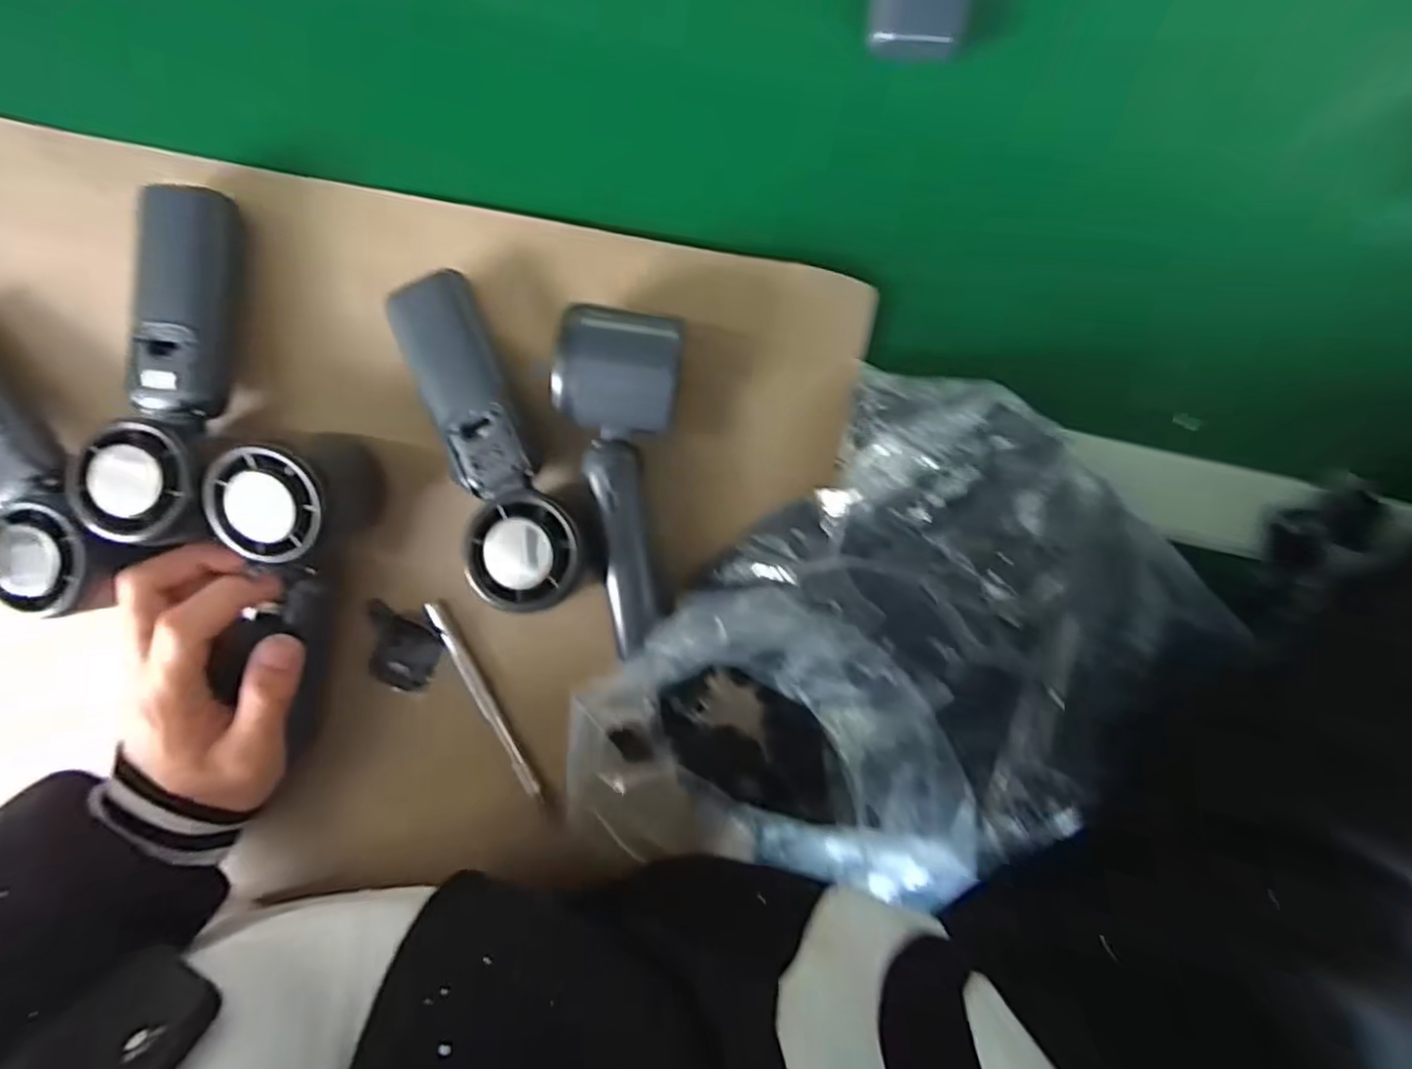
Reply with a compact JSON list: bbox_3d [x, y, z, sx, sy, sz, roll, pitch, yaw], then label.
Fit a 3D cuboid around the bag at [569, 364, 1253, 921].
[{"bbox_3d":[0.078,0.075,0.338,0.204,0.058,0.296,41,95,-6],"label":"bag"}]

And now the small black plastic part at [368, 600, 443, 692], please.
[{"bbox_3d":[-0.164,0.061,0.361,0.044,0.010,0.038,22,97,-4],"label":"small black plastic part"}]

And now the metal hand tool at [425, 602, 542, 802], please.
[{"bbox_3d":[-0.118,0.090,0.365,0.007,0.010,0.119,-26,98,2],"label":"metal hand tool"}]

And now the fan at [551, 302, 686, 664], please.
[{"bbox_3d":[-0.044,-0.025,0.326,0.053,0.047,0.154,5,98,-2],"label":"fan"}]

